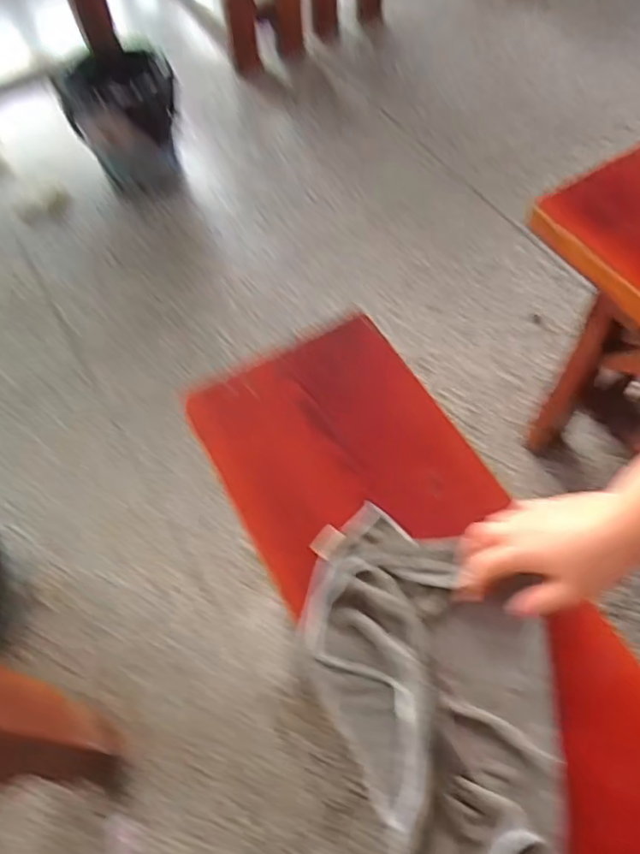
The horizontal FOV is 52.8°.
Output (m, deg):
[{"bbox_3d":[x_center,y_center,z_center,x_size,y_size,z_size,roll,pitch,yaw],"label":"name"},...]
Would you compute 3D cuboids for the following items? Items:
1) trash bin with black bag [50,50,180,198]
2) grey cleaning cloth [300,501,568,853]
[{"bbox_3d":[-0.389,-0.617,1.295,0.201,0.258,0.211,-19,61,-8],"label":"trash bin with black bag"},{"bbox_3d":[0.092,0.192,0.504,0.170,0.039,0.277,-23,61,-9],"label":"grey cleaning cloth"}]

